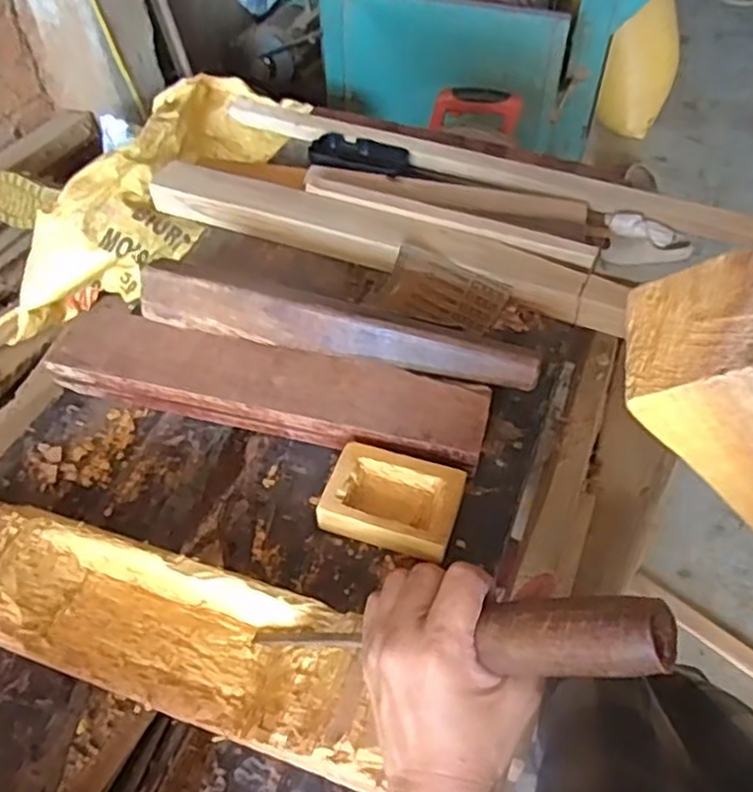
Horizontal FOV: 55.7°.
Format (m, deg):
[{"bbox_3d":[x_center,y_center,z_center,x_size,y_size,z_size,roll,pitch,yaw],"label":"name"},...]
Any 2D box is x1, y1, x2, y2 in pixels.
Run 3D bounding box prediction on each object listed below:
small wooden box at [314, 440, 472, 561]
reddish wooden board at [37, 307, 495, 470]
[{"bbox_3d":[0.012,0.075,0.514,0.093,0.024,0.067,16,51,14],"label":"small wooden box"},{"bbox_3d":[-0.090,-0.009,0.580,0.355,0.032,0.070,12,50,11],"label":"reddish wooden board"}]

